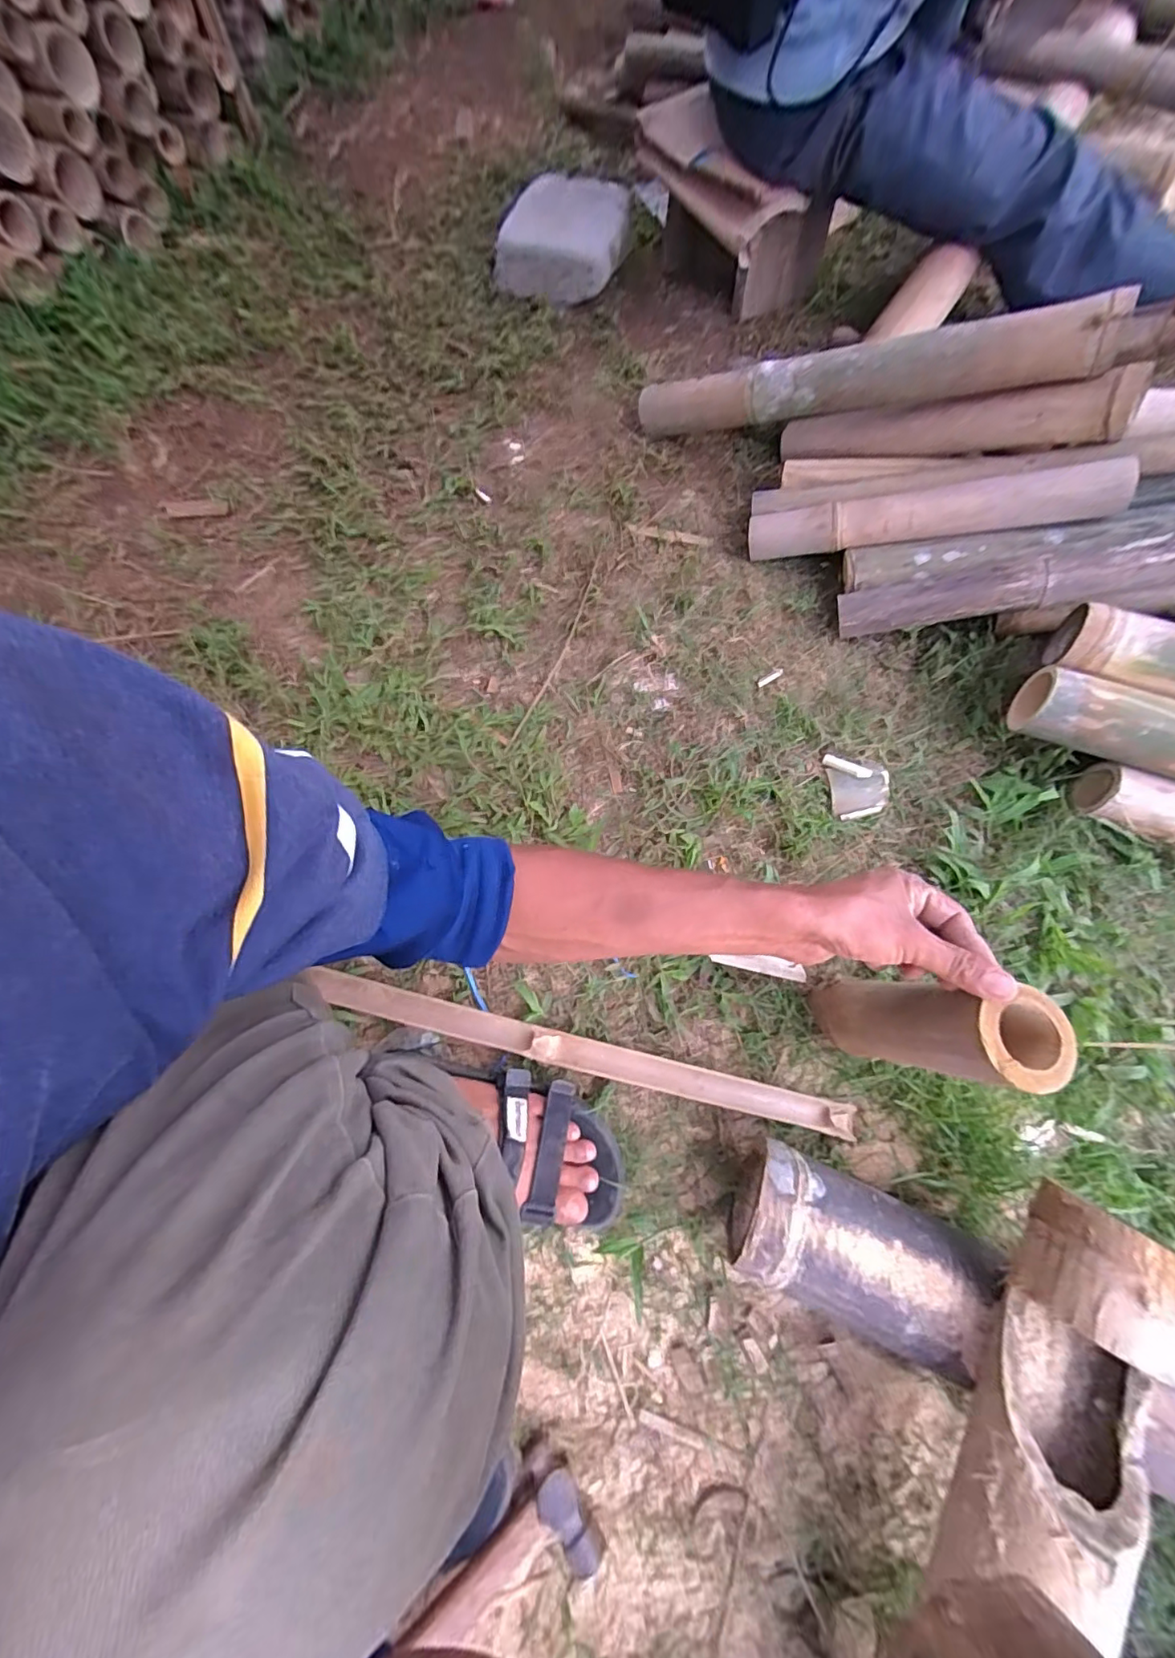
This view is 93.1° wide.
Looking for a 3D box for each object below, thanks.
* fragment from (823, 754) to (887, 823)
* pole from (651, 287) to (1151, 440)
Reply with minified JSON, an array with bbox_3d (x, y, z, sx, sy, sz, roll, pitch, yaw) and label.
[{"bbox_3d":[0.326,-0.053,0.670,0.068,0.014,0.077,-4,68,-1],"label":"fragment"},{"bbox_3d":[0.318,-0.574,0.721,0.565,0.084,0.058,19,69,34],"label":"pole"}]

